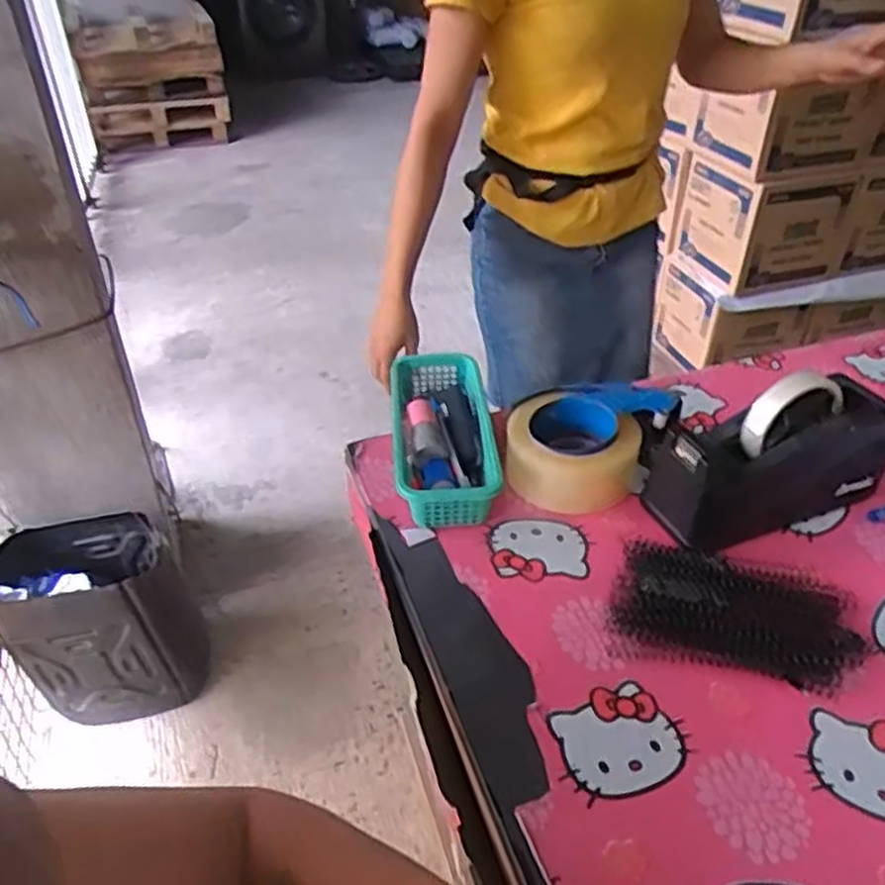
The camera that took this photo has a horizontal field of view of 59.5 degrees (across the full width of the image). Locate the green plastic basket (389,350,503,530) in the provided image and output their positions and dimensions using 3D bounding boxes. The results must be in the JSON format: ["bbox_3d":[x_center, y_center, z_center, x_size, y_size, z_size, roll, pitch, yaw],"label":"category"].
[{"bbox_3d":[0.003,-0.006,0.710,0.093,0.050,0.215,-3,37,-4],"label":"green plastic basket"}]

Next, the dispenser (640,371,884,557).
[{"bbox_3d":[0.275,0.008,0.643,0.202,0.111,0.080,-13,39,-18],"label":"dispenser"}]

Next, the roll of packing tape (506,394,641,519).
[{"bbox_3d":[0.115,0.009,0.685,0.110,0.056,0.095,9,38,11],"label":"roll of packing tape"}]

